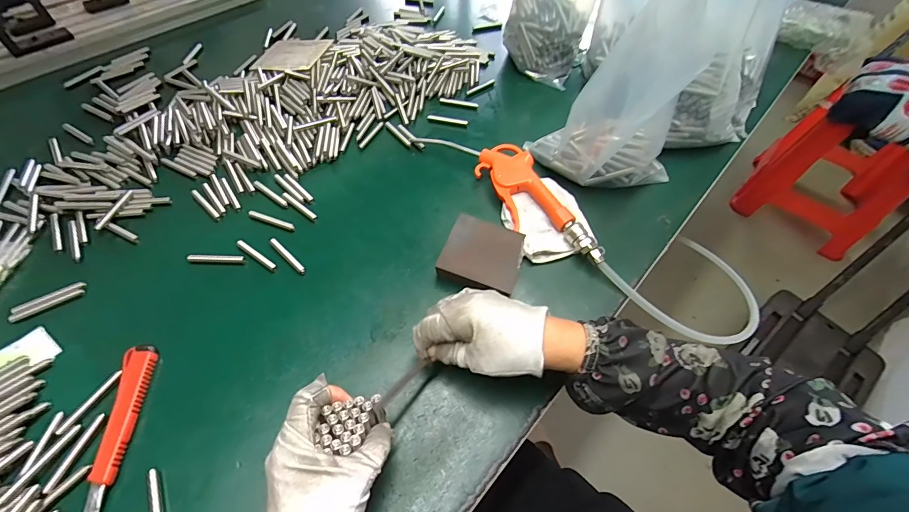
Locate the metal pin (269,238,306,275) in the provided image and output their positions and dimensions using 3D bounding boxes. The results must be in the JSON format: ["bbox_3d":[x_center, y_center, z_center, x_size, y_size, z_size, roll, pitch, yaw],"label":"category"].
[{"bbox_3d":[-0.180,-0.001,0.420,0.060,0.005,0.008,39,63,22],"label":"metal pin"}]

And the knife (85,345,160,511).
[{"bbox_3d":[-0.274,0.144,0.315,0.024,0.008,0.147,-4,56,-5],"label":"knife"}]

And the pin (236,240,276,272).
[{"bbox_3d":[-0.212,-0.001,0.418,0.057,0.004,0.007,31,60,18],"label":"pin"}]

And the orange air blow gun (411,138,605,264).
[{"bbox_3d":[0.067,-0.089,0.471,0.075,0.022,0.274,-44,67,-5],"label":"orange air blow gun"}]

